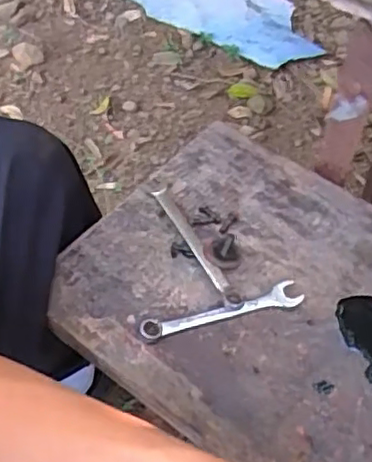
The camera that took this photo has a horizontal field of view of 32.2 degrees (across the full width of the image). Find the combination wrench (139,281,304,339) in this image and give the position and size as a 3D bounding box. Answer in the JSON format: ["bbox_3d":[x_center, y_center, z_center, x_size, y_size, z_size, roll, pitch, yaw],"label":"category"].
[{"bbox_3d":[0.031,0.067,0.543,0.141,0.009,0.024,-14,55,-14],"label":"combination wrench"}]

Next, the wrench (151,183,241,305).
[{"bbox_3d":[0.008,0.010,0.588,0.016,0.009,0.146,-22,57,-19],"label":"wrench"}]

